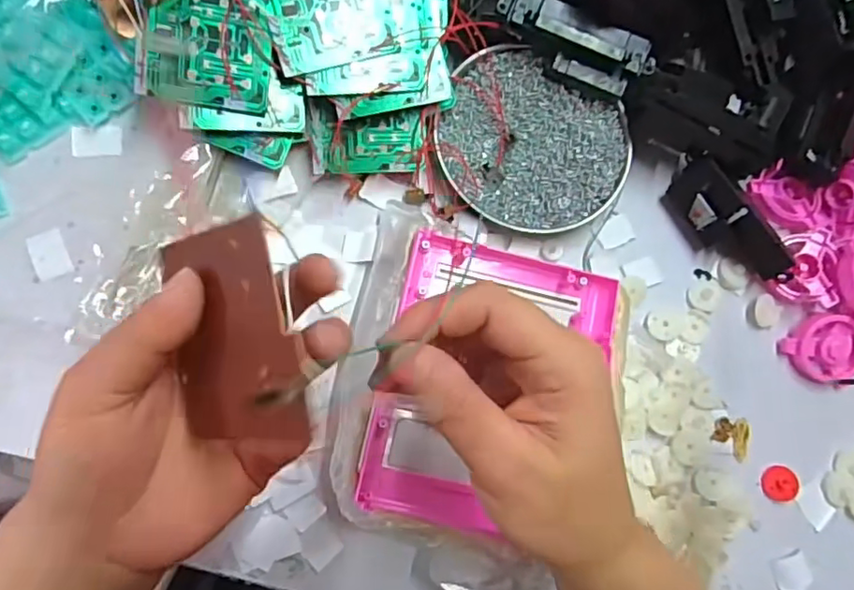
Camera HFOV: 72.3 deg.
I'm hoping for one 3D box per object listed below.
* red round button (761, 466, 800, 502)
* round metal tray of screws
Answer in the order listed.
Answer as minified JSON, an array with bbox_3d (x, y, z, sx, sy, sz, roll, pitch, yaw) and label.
[{"bbox_3d":[0.241,0.129,0.398,0.024,0.006,0.023,1,80,-7],"label":"red round button"},{"bbox_3d":[0.074,-0.105,0.405,0.130,0.014,0.115,23,78,-3],"label":"round metal tray of screws"}]

